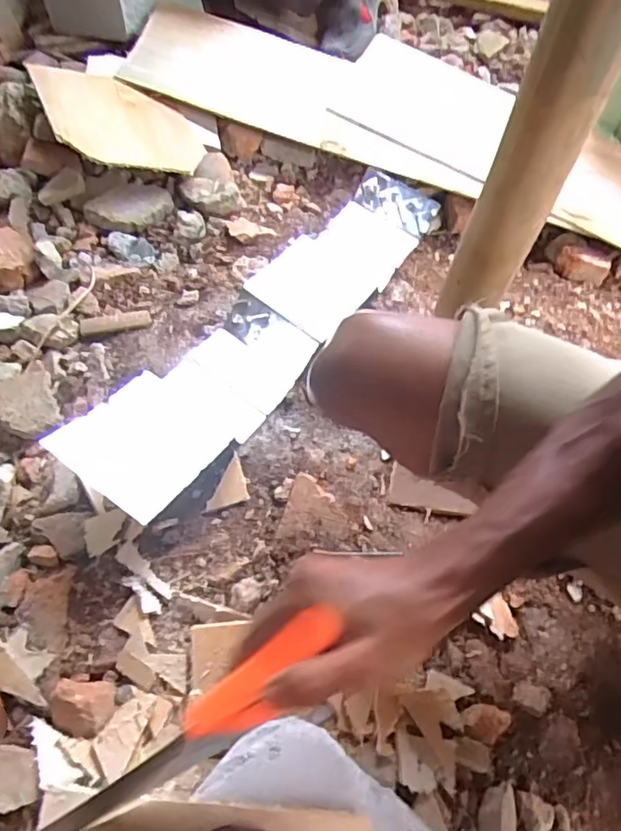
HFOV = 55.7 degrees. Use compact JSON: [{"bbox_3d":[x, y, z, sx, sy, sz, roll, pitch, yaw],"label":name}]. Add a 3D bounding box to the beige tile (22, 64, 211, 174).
[{"bbox_3d":[-0.292,-0.461,0.907,0.219,0.019,0.237,-13,62,-34],"label":"beige tile"}]

